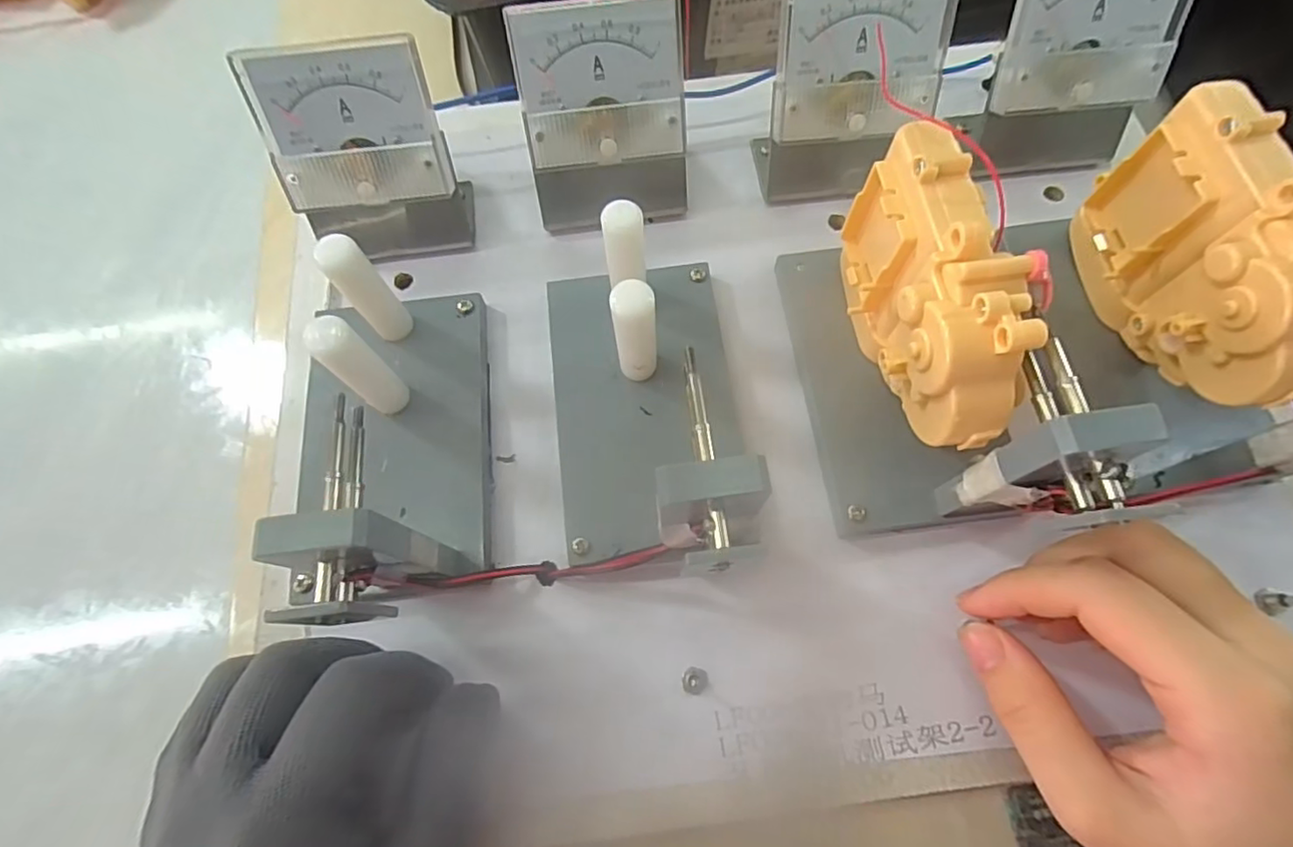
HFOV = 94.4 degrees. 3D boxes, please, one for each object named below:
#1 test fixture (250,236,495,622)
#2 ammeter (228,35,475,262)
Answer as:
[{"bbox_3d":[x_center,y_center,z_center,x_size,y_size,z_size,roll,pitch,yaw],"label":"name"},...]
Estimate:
[{"bbox_3d":[-0.090,0.001,0.200,0.055,0.079,0.127,-6,69,-1],"label":"test fixture"},{"bbox_3d":[-0.111,-0.102,0.241,0.065,0.078,0.043,-9,69,-2],"label":"ammeter"}]

